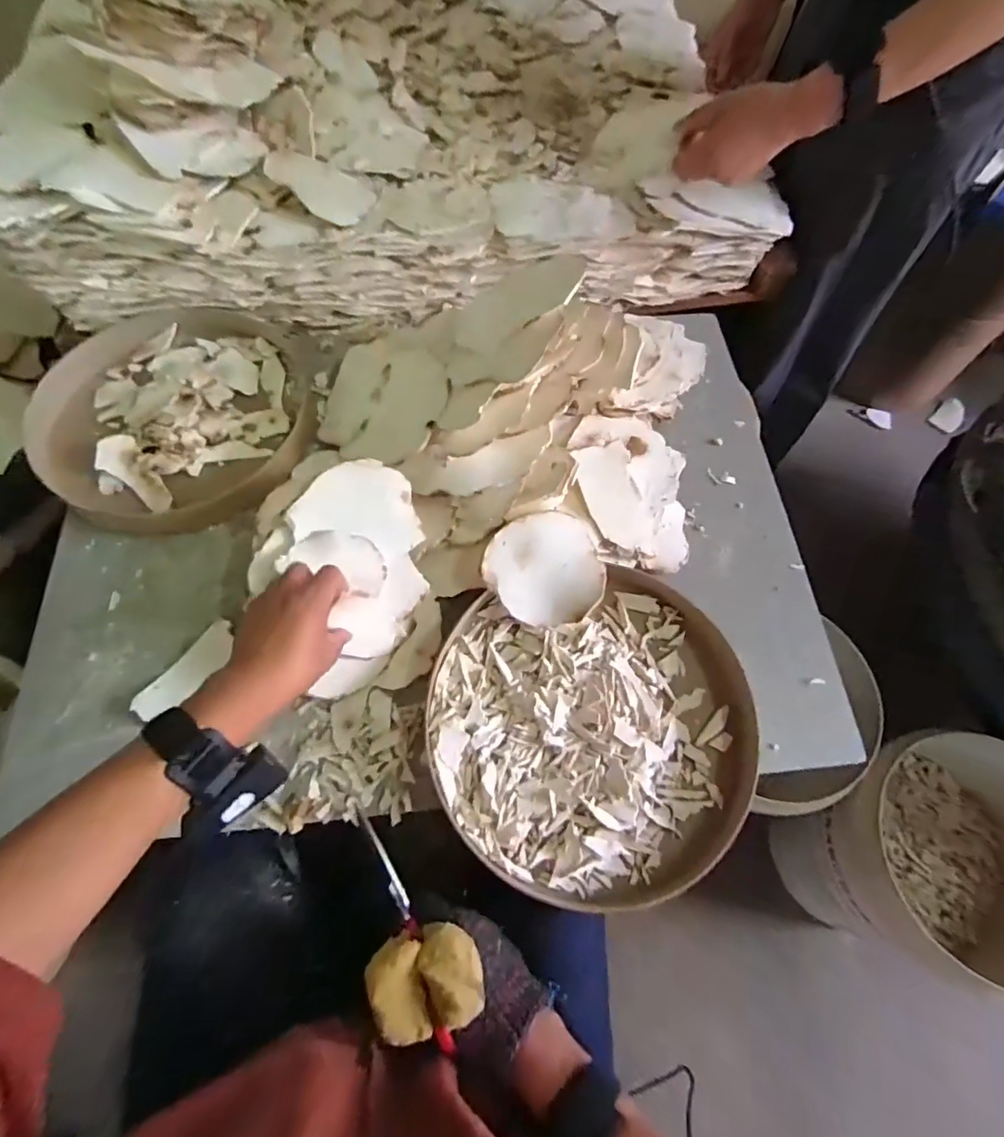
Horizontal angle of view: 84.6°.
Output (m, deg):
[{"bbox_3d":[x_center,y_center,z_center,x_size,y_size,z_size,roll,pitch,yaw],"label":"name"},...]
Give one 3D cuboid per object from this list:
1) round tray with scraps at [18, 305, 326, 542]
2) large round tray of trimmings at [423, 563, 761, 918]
[{"bbox_3d":[-0.383,-0.189,0.674,0.317,0.048,0.325,0,65,0],"label":"round tray with scraps"},{"bbox_3d":[0.087,0.159,0.531,0.297,0.043,0.286,0,65,0],"label":"large round tray of trimmings"}]

